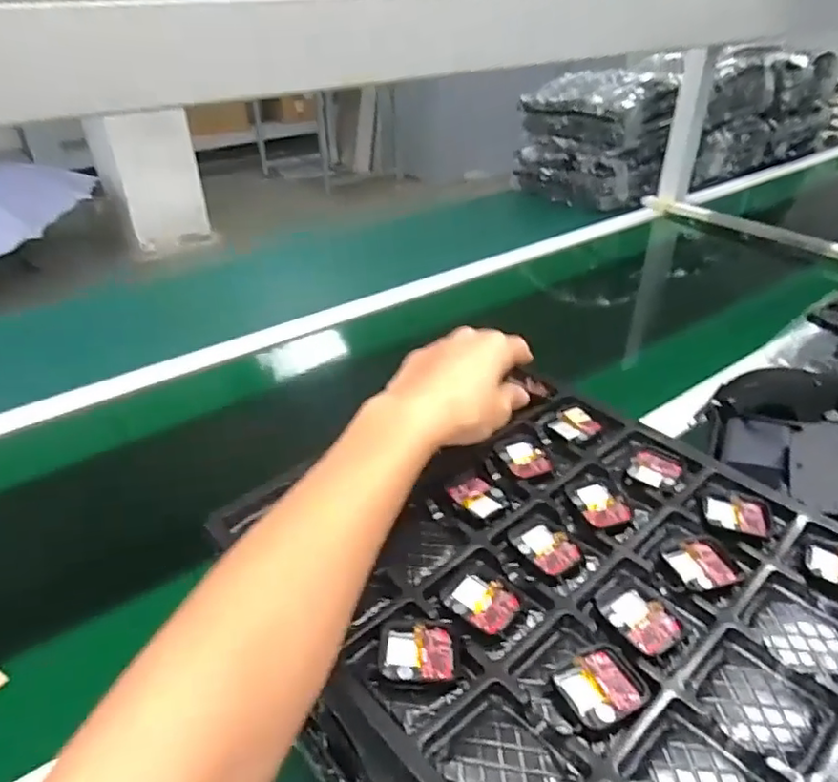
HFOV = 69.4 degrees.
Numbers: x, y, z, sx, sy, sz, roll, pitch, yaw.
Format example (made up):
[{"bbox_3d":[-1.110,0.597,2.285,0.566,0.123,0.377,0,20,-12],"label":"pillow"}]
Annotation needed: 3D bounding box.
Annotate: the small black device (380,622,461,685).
[{"bbox_3d":[0.000,0.140,0.327,0.043,0.007,0.036,-1,35,-1],"label":"small black device"}]

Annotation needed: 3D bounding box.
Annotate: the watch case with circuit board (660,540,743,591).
[{"bbox_3d":[0.175,0.107,0.375,0.041,0.004,0.035,-10,36,-13],"label":"watch case with circuit board"}]

